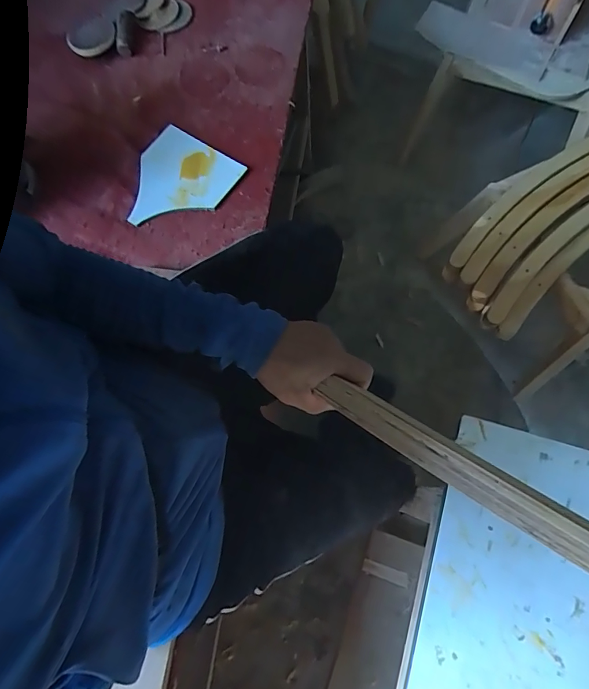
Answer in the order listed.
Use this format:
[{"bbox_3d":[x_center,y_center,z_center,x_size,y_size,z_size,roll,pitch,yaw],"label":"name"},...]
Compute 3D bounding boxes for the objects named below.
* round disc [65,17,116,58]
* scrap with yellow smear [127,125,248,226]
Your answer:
[{"bbox_3d":[-0.401,-0.613,0.844,0.095,0.016,0.093,-1,72,2],"label":"round disc"},{"bbox_3d":[-0.213,-0.283,0.750,0.179,0.014,0.186,33,80,16],"label":"scrap with yellow smear"}]

